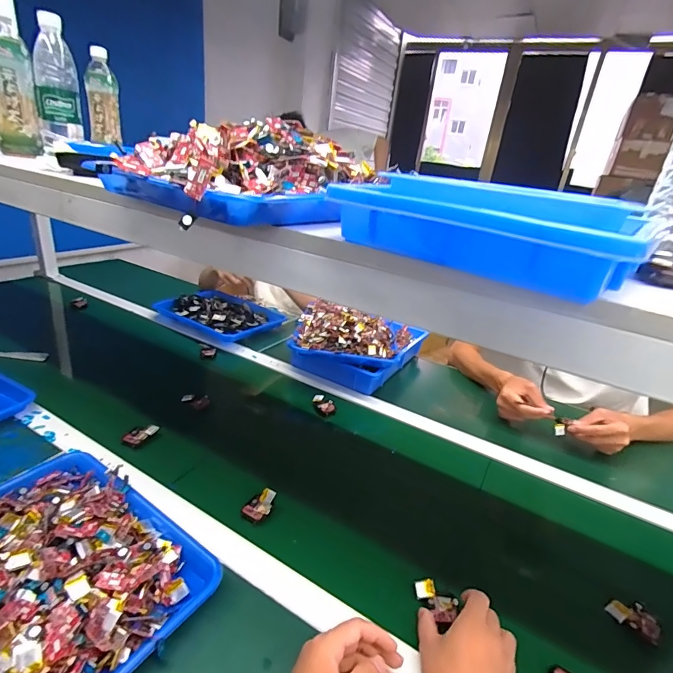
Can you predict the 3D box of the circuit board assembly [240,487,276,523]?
[{"bbox_3d":[-0.113,0.244,0.592,0.035,0.025,0.045,13,25,12],"label":"circuit board assembly"}]

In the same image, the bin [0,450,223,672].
[{"bbox_3d":[-0.331,0.252,0.455,0.337,0.066,0.261,20,27,26],"label":"bin"}]

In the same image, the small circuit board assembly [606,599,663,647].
[{"bbox_3d":[0.369,0.348,0.504,0.055,0.015,0.036,19,27,25],"label":"small circuit board assembly"}]

